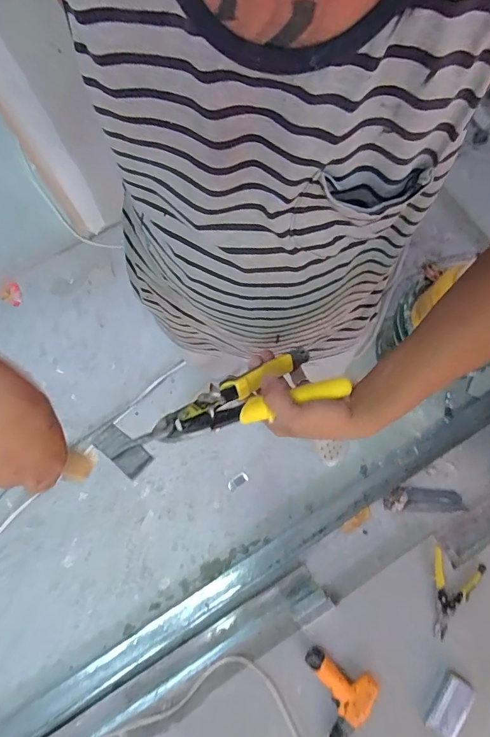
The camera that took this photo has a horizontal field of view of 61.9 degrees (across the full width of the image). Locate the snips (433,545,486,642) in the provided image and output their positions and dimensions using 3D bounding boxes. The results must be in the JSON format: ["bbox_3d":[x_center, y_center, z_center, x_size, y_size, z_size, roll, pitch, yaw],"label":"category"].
[{"bbox_3d":[0.605,0.667,1.197,0.144,0.016,0.233,20,74,12],"label":"snips"}]

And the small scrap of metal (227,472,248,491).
[{"bbox_3d":[-0.024,0.366,1.319,0.070,0.007,0.032,-32,76,-9],"label":"small scrap of metal"}]

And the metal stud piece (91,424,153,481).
[{"bbox_3d":[-0.124,0.084,0.414,0.067,0.009,0.028,27,74,31],"label":"metal stud piece"}]

